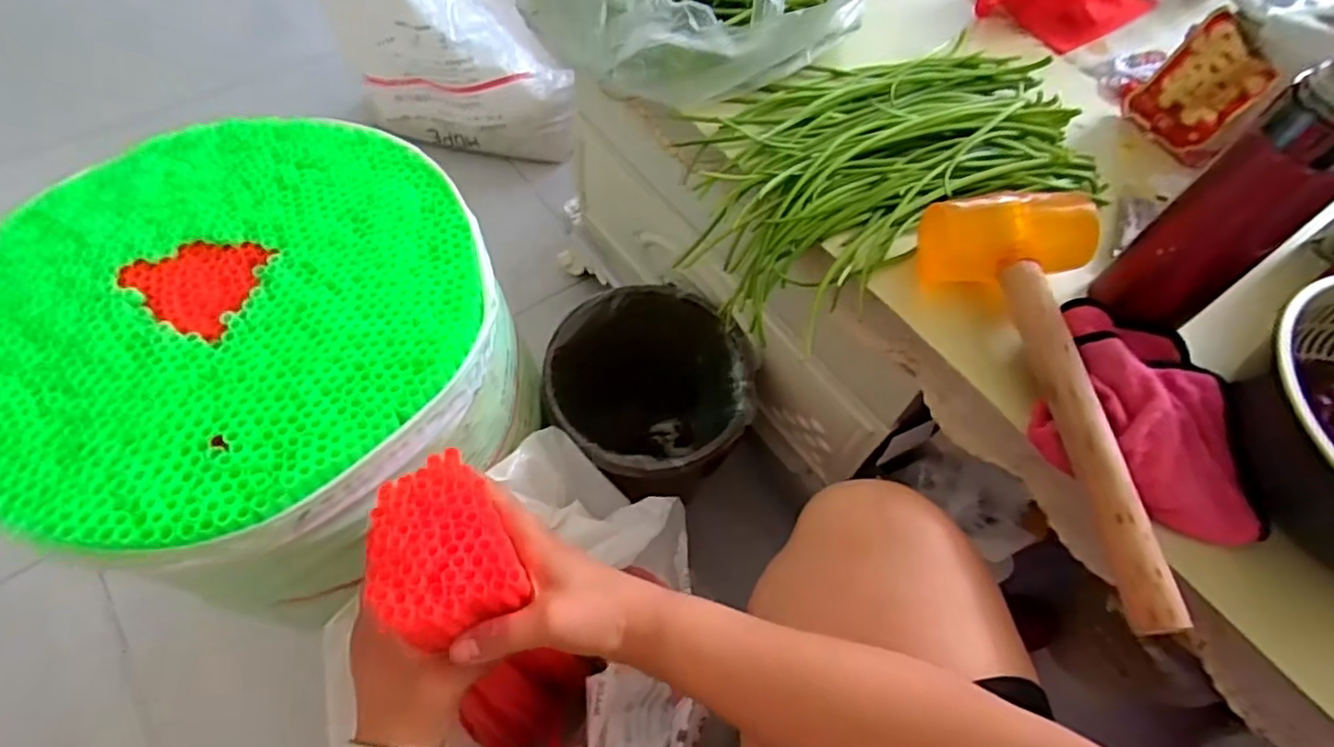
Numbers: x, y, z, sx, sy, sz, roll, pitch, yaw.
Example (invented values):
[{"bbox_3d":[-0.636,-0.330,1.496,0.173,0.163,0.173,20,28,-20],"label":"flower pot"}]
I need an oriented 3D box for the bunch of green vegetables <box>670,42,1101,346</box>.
[{"bbox_3d":[0.194,-0.190,0.607,0.374,0.086,0.245,-25,64,-18],"label":"bunch of green vegetables"}]

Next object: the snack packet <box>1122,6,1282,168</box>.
[{"bbox_3d":[0.491,-0.261,0.614,0.014,0.105,0.099,-9,54,-23],"label":"snack packet"}]

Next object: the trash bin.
[{"bbox_3d":[-0.025,0.046,0.807,0.228,0.200,0.225,2,59,-4],"label":"trash bin"}]

